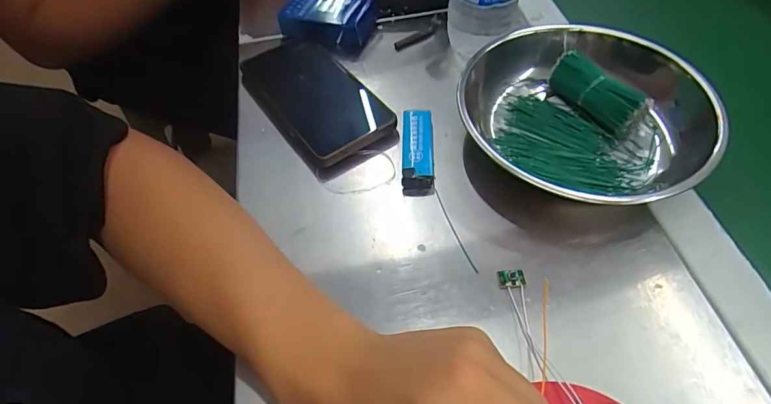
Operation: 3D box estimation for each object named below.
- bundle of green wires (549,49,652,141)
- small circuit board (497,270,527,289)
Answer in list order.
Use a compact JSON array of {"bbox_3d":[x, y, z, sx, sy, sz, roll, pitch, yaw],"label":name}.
[{"bbox_3d":[0.170,-0.088,0.352,0.022,0.028,0.077,-30,58,-15],"label":"bundle of green wires"},{"bbox_3d":[0.082,0.051,0.284,0.016,0.006,0.010,-4,55,2],"label":"small circuit board"}]

